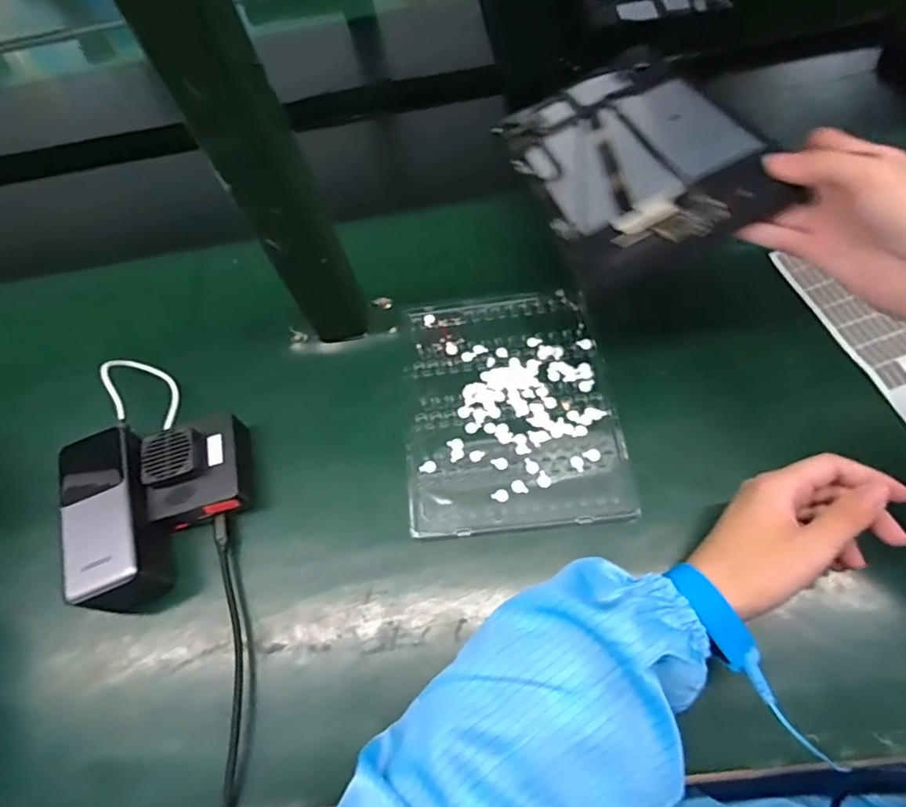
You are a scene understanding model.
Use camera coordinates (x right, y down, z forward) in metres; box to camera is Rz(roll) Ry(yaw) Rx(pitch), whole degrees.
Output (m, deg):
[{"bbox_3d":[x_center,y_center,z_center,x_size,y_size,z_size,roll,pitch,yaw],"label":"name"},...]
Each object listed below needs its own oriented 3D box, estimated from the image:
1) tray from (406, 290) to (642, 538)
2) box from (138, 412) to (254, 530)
[{"bbox_3d":[0.045,-0.004,0.443,0.162,0.014,0.210,-6,61,5],"label":"tray"},{"bbox_3d":[-0.199,0.049,0.430,0.076,0.046,0.082,-17,62,-1],"label":"box"}]

